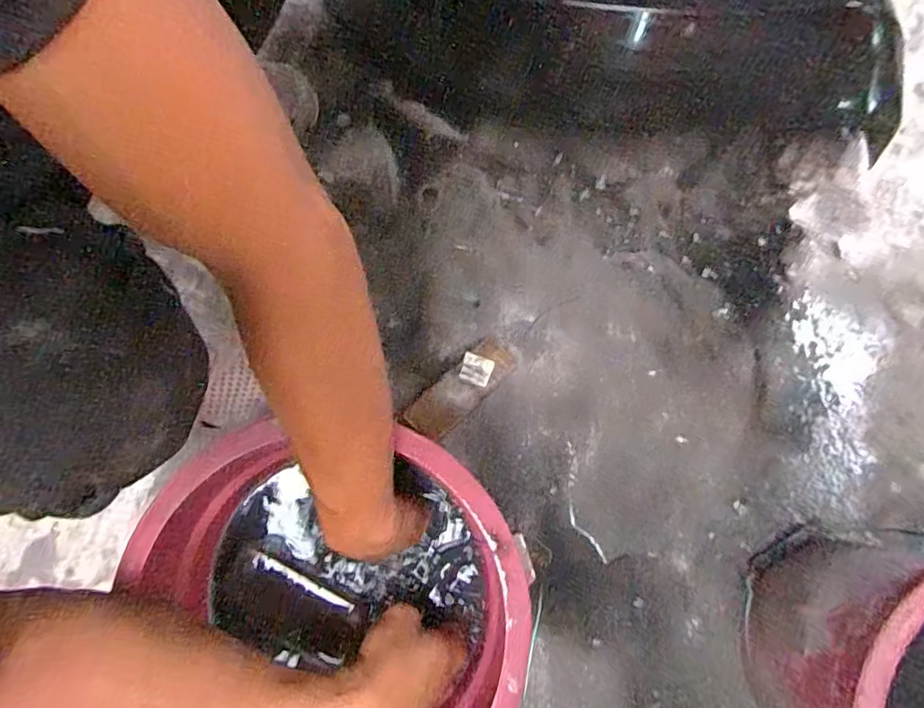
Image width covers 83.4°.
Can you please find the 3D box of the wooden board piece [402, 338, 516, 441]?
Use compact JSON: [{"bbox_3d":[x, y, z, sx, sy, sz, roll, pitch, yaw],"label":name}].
[{"bbox_3d":[-0.001,0.039,0.561,0.130,0.023,0.045,-43,82,-6],"label":"wooden board piece"}]

